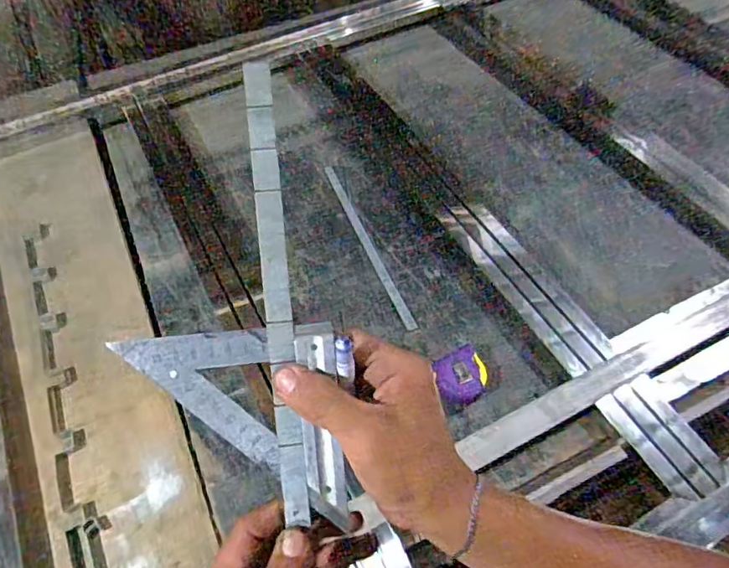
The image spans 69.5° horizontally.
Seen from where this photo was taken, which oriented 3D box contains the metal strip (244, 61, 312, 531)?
[{"bbox_3d":[-0.050,0.008,0.305,0.017,0.004,0.262,-5,92,-1],"label":"metal strip"}]

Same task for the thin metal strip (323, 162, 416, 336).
[{"bbox_3d":[0.004,-0.074,0.898,0.017,0.008,0.380,-14,55,-17],"label":"thin metal strip"}]

